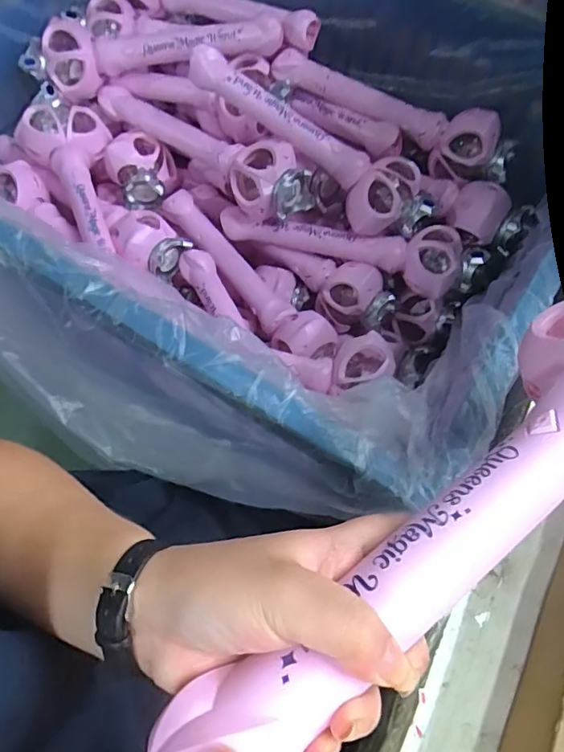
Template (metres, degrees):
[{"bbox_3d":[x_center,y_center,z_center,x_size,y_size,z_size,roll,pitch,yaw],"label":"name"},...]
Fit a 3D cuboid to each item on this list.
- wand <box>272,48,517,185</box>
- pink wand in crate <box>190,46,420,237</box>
[{"bbox_3d":[0.154,-0.365,0.743,0.358,0.086,0.063,23,63,8],"label":"wand"},{"bbox_3d":[0.023,-0.310,0.697,0.336,0.092,0.083,33,64,-5],"label":"pink wand in crate"}]

